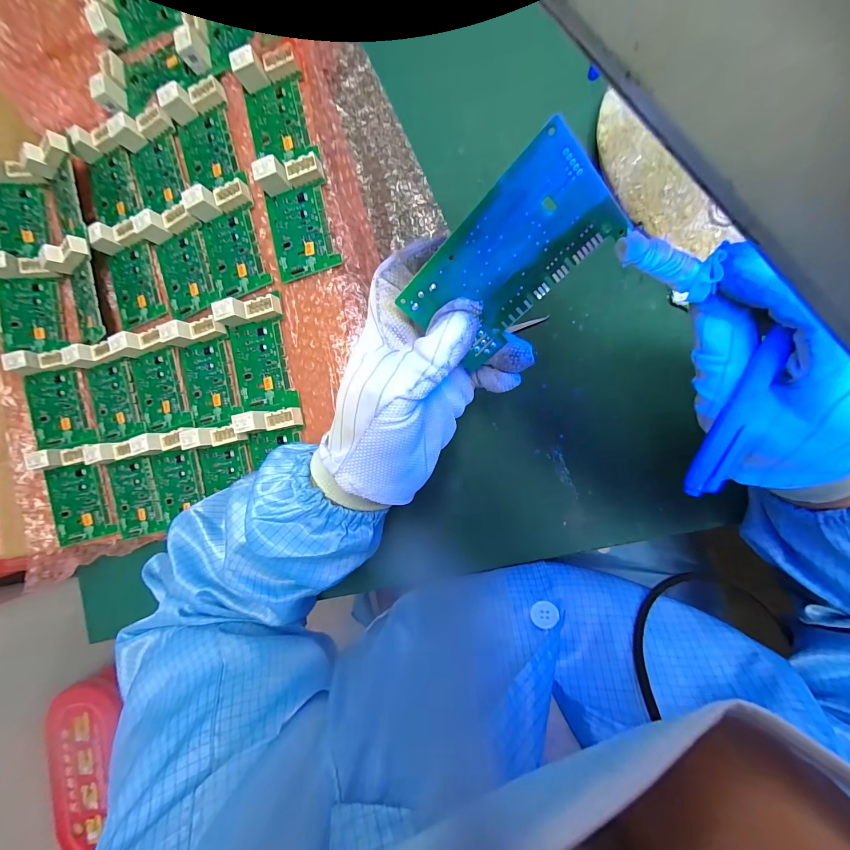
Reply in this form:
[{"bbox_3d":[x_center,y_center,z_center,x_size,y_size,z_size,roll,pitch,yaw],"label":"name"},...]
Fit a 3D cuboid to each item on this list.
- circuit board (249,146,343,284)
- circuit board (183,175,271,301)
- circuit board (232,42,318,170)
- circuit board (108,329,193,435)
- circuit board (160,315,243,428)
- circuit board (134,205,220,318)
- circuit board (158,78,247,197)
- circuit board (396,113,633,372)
[{"bbox_3d":[-0.110,-0.178,0.314,0.056,0.022,0.094,-11,87,10],"label":"circuit board"},{"bbox_3d":[-0.179,-0.169,0.329,0.058,0.018,0.099,-15,87,10],"label":"circuit board"},{"bbox_3d":[-0.133,-0.276,0.321,0.058,0.018,0.104,-12,87,10],"label":"circuit board"},{"bbox_3d":[-0.260,-0.041,0.352,0.056,0.021,0.102,-18,86,10],"label":"circuit board"},{"bbox_3d":[-0.204,-0.047,0.339,0.057,0.025,0.096,-11,88,10],"label":"circuit board"},{"bbox_3d":[-0.231,-0.152,0.345,0.058,0.026,0.096,-16,87,10],"label":"circuit board"},{"bbox_3d":[-0.205,-0.261,0.339,0.063,0.022,0.099,-15,87,10],"label":"circuit board"},{"bbox_3d":[0.040,-0.077,0.175,0.056,0.004,0.097,35,120,-23],"label":"circuit board"}]

